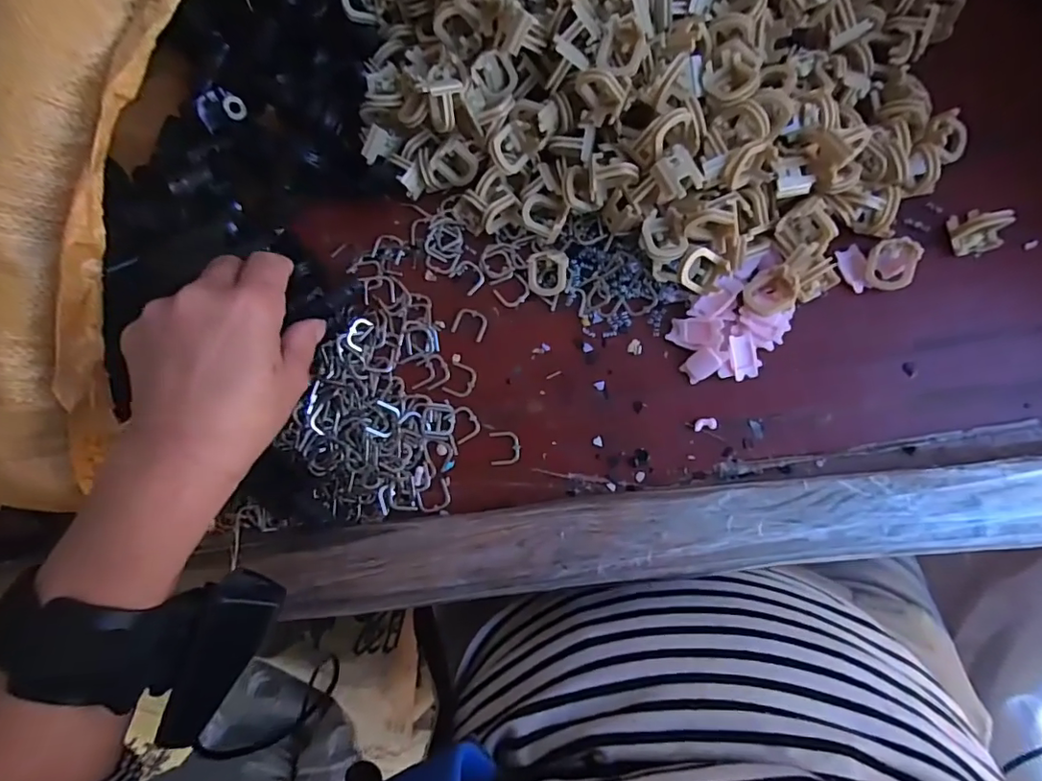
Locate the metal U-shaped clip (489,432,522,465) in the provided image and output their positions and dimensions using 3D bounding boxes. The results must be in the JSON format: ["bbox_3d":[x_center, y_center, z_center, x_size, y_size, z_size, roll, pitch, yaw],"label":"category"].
[{"bbox_3d":[-0.009,0.033,0.302,0.017,0.004,0.019,-4,85,7],"label":"metal U-shaped clip"}]

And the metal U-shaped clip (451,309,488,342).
[{"bbox_3d":[-0.030,-0.039,0.312,0.019,0.004,0.016,24,89,8],"label":"metal U-shaped clip"}]

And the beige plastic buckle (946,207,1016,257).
[{"bbox_3d":[0.233,-0.082,0.272,0.021,0.019,0.023,-16,84,6],"label":"beige plastic buckle"}]

